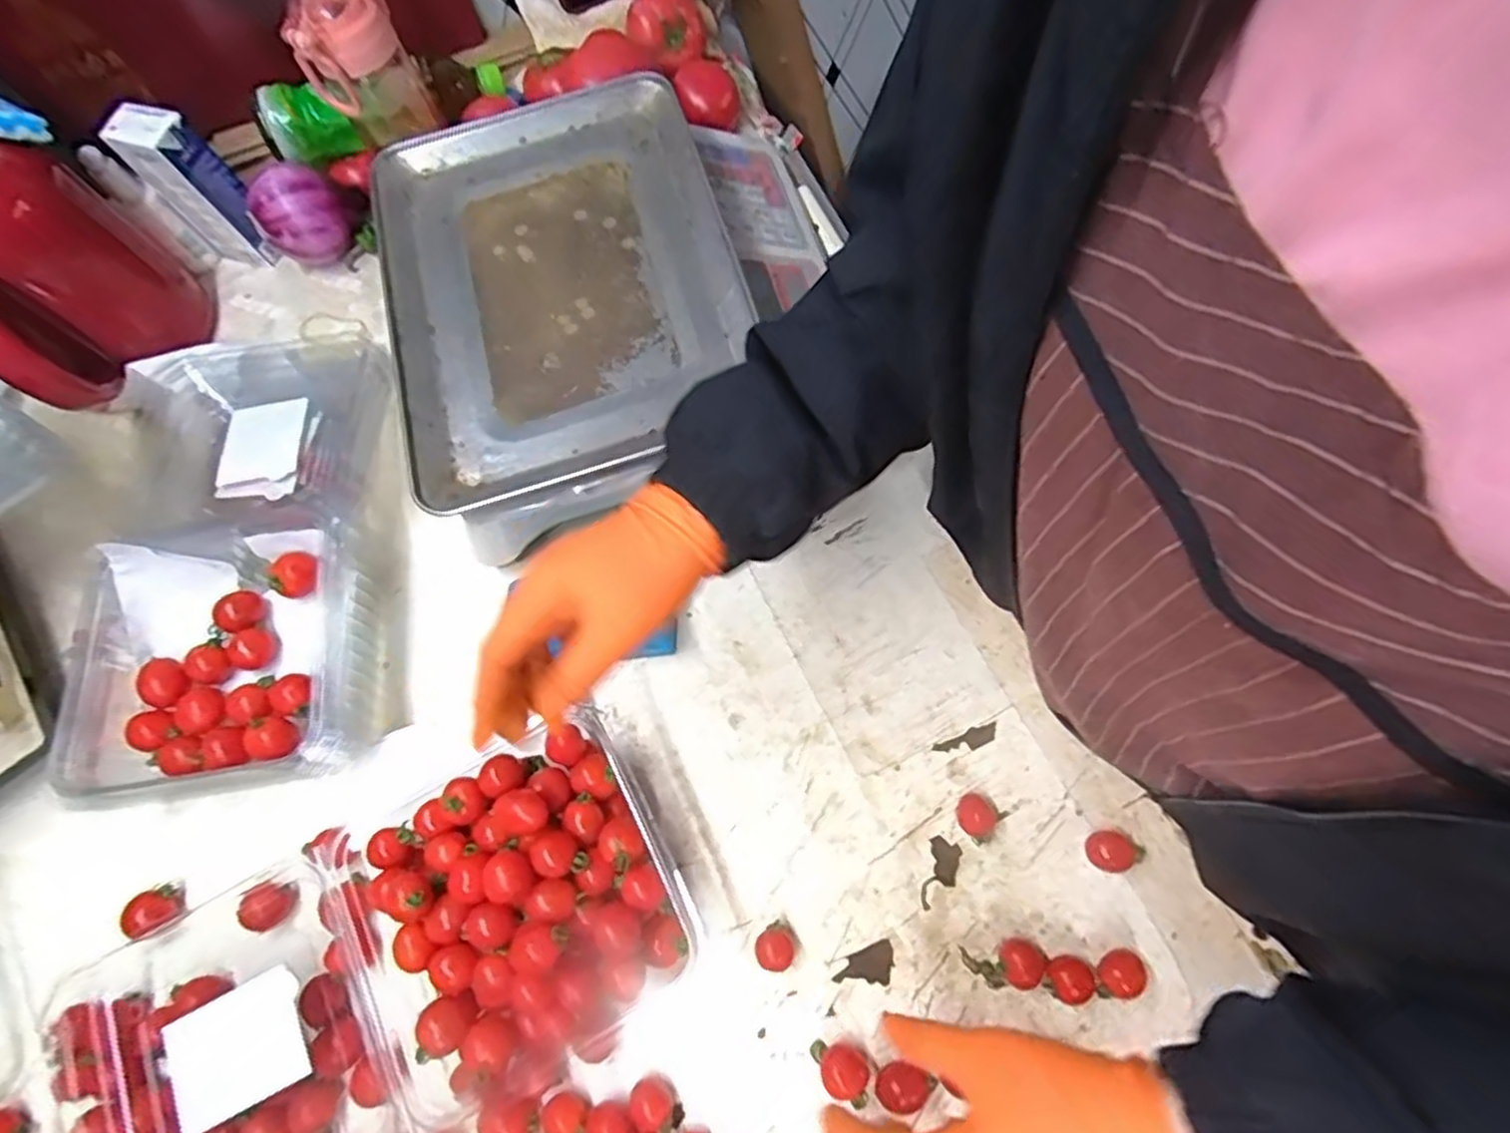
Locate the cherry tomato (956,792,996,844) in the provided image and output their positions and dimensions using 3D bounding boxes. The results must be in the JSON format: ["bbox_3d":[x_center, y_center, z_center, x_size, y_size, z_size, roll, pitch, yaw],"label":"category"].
[{"bbox_3d":[0.138,0.158,0.464,0.027,0.016,0.023,39,77,18],"label":"cherry tomato"}]

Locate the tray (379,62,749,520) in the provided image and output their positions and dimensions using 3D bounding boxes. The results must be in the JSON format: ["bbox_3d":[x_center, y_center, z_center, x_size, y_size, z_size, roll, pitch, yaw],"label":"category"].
[{"bbox_3d":[-0.138,-0.204,0.523,0.239,0.039,0.326,-17,68,-1],"label":"tray"}]

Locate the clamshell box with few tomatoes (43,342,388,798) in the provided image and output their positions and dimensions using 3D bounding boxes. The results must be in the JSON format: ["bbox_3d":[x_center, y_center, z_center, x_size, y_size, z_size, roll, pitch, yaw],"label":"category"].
[{"bbox_3d":[-0.384,-0.018,0.557,0.208,0.076,0.373,-7,68,3],"label":"clamshell box with few tomatoes"}]

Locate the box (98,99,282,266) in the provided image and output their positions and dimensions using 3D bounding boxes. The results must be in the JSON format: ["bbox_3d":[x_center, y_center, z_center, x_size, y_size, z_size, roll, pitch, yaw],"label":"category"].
[{"bbox_3d":[-0.499,-0.337,0.666,0.073,0.151,0.034,16,71,11],"label":"box"}]

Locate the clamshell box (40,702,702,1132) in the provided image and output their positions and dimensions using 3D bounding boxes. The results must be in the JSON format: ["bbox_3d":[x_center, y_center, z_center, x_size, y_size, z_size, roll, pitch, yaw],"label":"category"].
[{"bbox_3d":[-0.229,0.240,0.435,0.392,0.075,0.185,-29,66,5],"label":"clamshell box"}]

